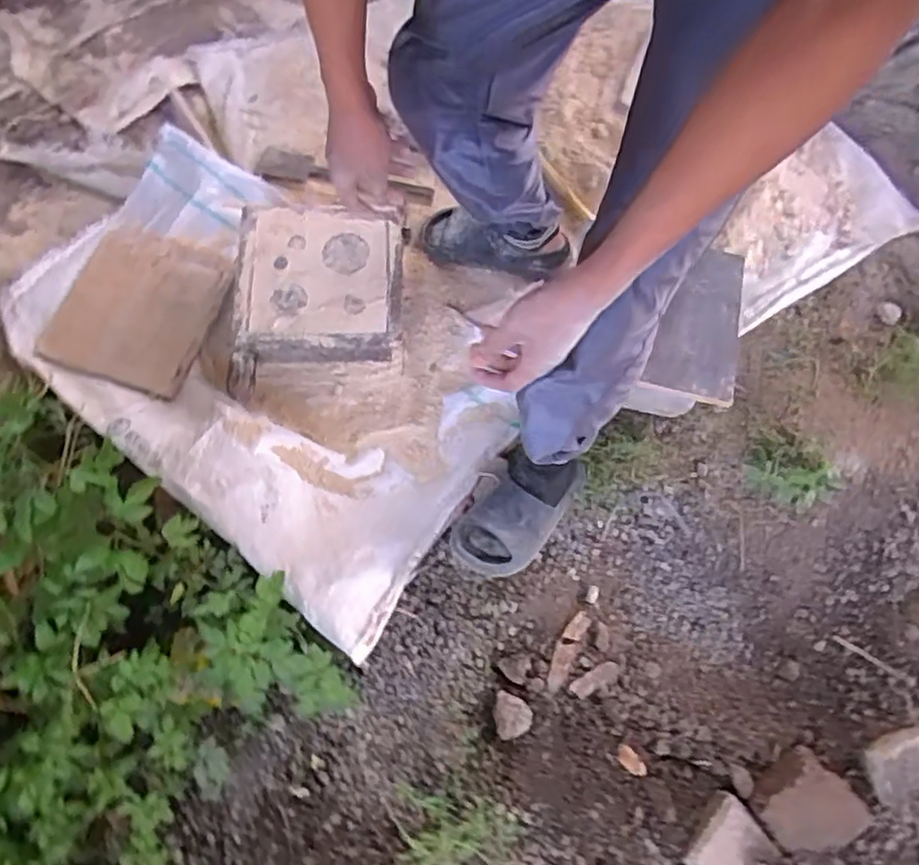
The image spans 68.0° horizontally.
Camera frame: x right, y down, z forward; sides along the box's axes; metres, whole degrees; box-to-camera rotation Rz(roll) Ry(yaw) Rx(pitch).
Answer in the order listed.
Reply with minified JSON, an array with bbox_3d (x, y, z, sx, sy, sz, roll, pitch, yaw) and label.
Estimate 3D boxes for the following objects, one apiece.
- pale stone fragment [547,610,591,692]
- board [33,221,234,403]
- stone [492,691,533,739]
[{"bbox_3d":[0.152,0.308,0.962,0.028,0.009,0.114,27,73,10],"label":"pale stone fragment"},{"bbox_3d":[-0.536,-0.210,1.136,0.259,0.015,0.280,18,68,6],"label":"board"},{"bbox_3d":[0.071,0.382,0.928,0.050,0.022,0.058,-14,71,-4],"label":"stone"}]

